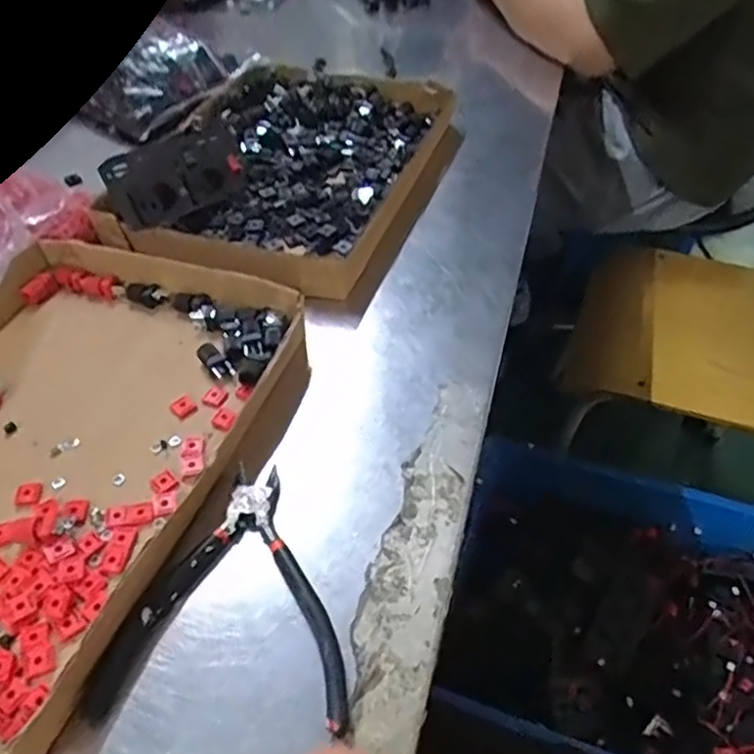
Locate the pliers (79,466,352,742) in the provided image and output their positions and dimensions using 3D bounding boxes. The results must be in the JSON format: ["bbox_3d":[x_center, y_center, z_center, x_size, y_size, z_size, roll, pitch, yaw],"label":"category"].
[{"bbox_3d":[-0.073,0.105,0.346,0.118,0.013,0.132,0,47,2],"label":"pliers"}]

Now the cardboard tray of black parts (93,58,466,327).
[{"bbox_3d":[-0.072,-0.205,0.607,0.255,0.049,0.331,16,50,16],"label":"cardboard tray of black parts"}]

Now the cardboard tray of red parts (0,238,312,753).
[{"bbox_3d":[-0.204,0.036,0.411,0.260,0.038,0.317,14,49,14],"label":"cardboard tray of red parts"}]

